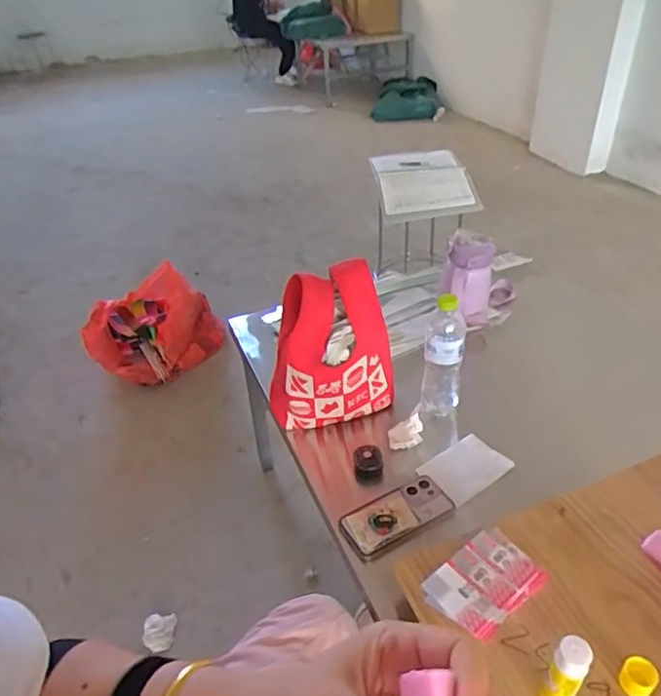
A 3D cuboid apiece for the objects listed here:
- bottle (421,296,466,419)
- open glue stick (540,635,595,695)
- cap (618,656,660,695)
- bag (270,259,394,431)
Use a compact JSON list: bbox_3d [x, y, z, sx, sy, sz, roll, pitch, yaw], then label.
[{"bbox_3d":[0.188,0.010,0.944,0.060,0.208,0.051,4,37,10],"label":"bottle"},{"bbox_3d":[0.225,0.317,0.547,0.030,0.100,0.032,-2,36,2],"label":"open glue stick"},{"bbox_3d":[0.310,0.333,0.575,0.032,0.023,0.031,-2,36,2],"label":"cap"},{"bbox_3d":[0.003,0.004,0.954,0.194,0.242,0.149,0,36,4],"label":"bag"}]

